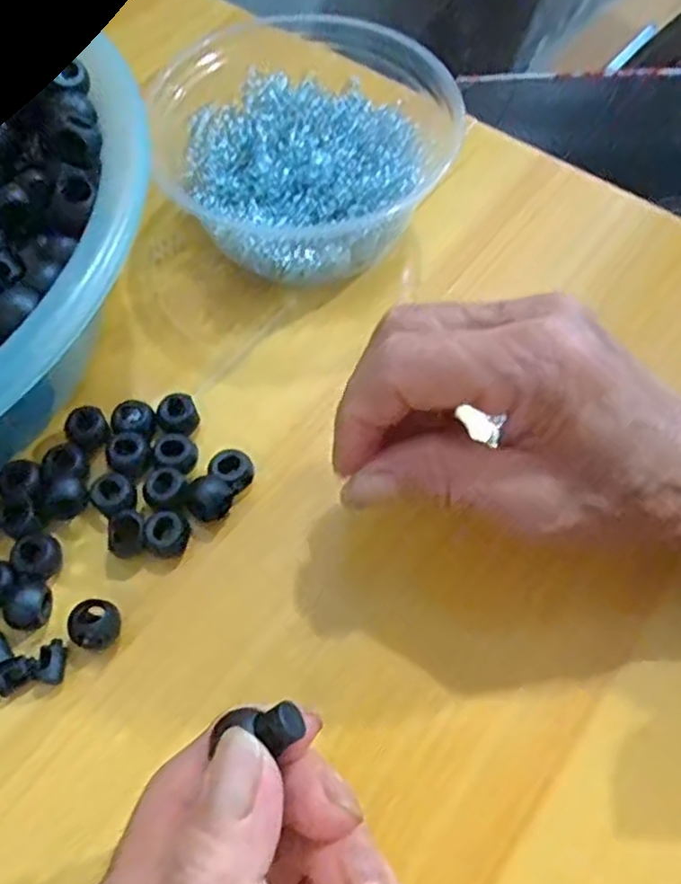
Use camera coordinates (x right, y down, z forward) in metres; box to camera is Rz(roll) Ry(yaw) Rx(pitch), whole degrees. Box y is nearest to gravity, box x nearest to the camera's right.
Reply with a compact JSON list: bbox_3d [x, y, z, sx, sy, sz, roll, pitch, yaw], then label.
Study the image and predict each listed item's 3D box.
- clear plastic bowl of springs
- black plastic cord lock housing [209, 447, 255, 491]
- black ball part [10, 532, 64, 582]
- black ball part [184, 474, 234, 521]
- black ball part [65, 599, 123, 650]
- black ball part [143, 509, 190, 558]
[{"bbox_3d":[-0.014,-0.134,0.329,0.126,0.056,0.131,-33,68,-15],"label":"clear plastic bowl of springs"},{"bbox_3d":[-0.043,0.011,0.276,0.016,0.011,0.015,0,63,0],"label":"black plastic cord lock housing"},{"bbox_3d":[-0.113,0.044,0.263,0.020,0.011,0.017,30,67,14],"label":"black ball part"},{"bbox_3d":[-0.051,0.023,0.271,0.016,0.014,0.016,0,63,0],"label":"black ball part"},{"bbox_3d":[-0.087,0.066,0.249,0.015,0.016,0.017,25,66,12],"label":"black ball part"},{"bbox_3d":[-0.065,0.036,0.265,0.014,0.017,0.015,0,63,0],"label":"black ball part"}]

